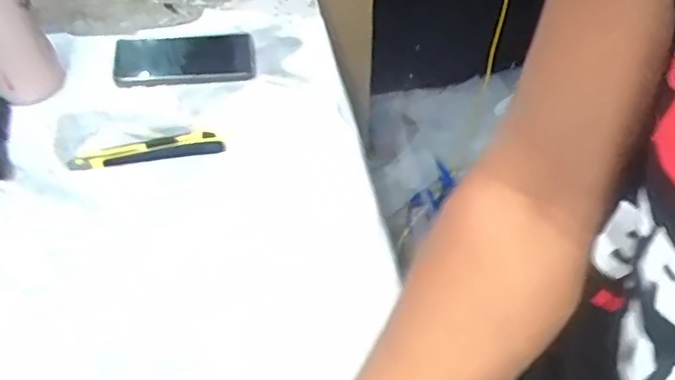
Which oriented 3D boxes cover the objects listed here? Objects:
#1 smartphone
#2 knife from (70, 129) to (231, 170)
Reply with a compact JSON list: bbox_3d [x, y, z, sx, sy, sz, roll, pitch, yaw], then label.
[{"bbox_3d":[-0.186,-0.163,0.752,0.164,0.014,0.084,-5,54,-7],"label":"smartphone"},{"bbox_3d":[-0.211,-0.041,0.679,0.166,0.021,0.039,-8,54,-9],"label":"knife"}]

